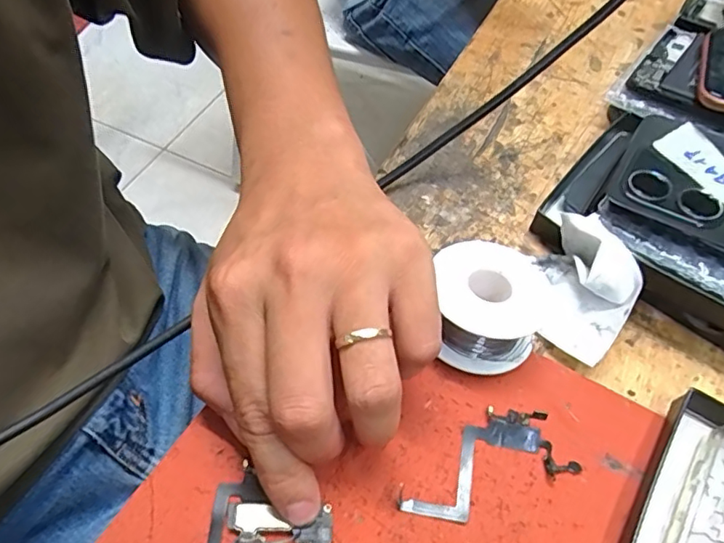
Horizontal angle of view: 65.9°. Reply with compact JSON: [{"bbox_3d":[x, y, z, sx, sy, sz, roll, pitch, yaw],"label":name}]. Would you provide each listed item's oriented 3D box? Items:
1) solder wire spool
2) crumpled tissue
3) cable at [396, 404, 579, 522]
[{"bbox_3d":[0.059,0.015,0.250,0.051,0.032,0.053,0,57,1],"label":"solder wire spool"},{"bbox_3d":[0.101,0.007,0.256,0.043,0.036,0.057,30,62,19],"label":"crumpled tissue"},{"bbox_3d":[0.048,0.078,0.225,0.071,0.004,0.033,-18,58,-11],"label":"cable"}]

